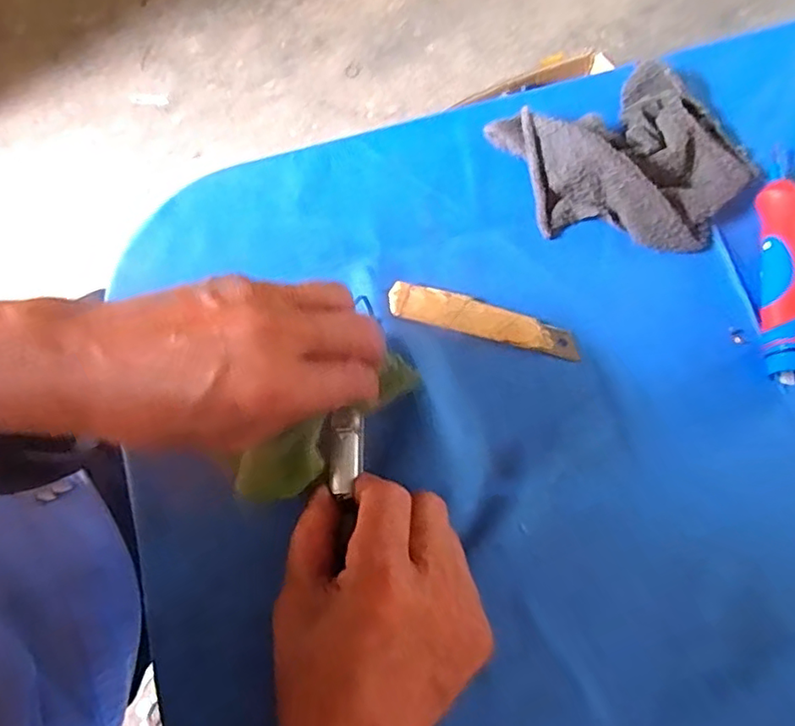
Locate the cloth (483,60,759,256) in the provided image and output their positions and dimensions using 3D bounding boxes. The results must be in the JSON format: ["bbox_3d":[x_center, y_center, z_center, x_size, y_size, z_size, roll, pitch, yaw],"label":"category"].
[{"bbox_3d":[0.153,-0.130,0.372,0.142,0.034,0.125,-23,71,-7],"label":"cloth"}]

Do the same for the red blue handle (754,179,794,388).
[{"bbox_3d":[0.229,-0.050,0.346,0.033,0.029,0.125,4,70,3],"label":"red blue handle"}]

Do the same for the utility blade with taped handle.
[{"bbox_3d":[0.051,-0.026,0.348,0.112,0.010,0.024,13,71,6],"label":"utility blade with taped handle"}]

